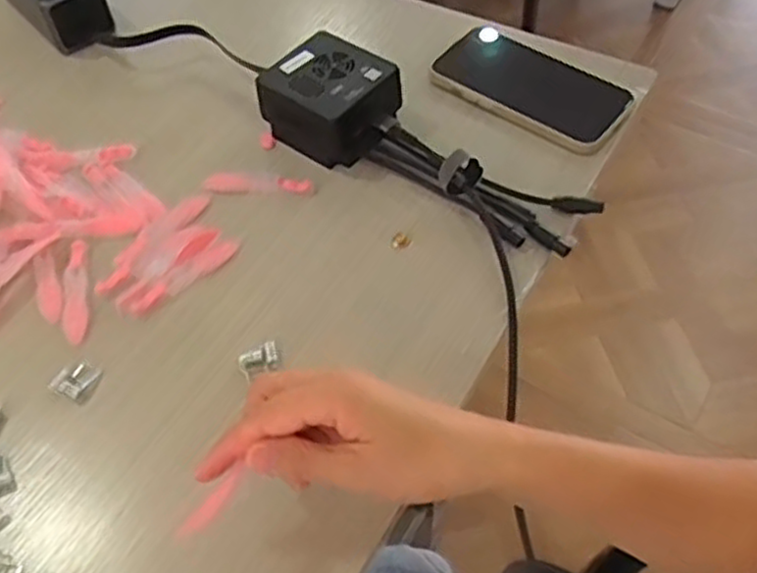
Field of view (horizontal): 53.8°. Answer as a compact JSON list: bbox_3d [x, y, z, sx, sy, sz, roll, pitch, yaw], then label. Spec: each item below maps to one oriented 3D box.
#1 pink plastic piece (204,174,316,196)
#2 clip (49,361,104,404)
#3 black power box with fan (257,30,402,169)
[{"bbox_3d":[-0.084,-0.071,0.520,0.077,0.009,0.015,5,54,6],"label":"pink plastic piece"},{"bbox_3d":[-0.173,0.054,0.430,0.023,0.007,0.023,22,57,17],"label":"clip"},{"bbox_3d":[-0.033,-0.133,0.532,0.084,0.051,0.070,33,61,23],"label":"black power box with fan"}]

